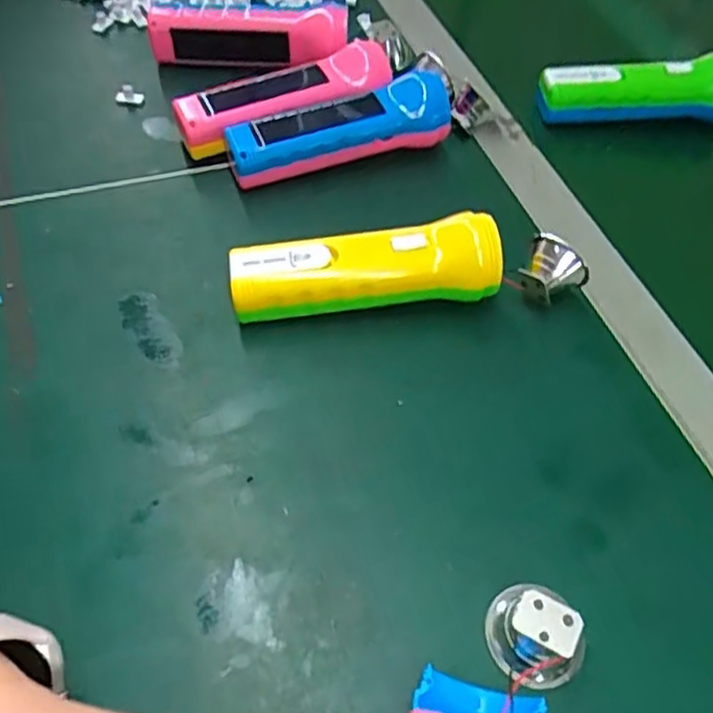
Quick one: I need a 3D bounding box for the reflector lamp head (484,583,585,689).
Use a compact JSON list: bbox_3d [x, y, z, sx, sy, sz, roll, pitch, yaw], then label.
[{"bbox_3d":[0.077,0.123,0.296,0.043,0.025,0.038,37,59,22],"label":"reflector lamp head"}]

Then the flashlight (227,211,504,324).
[{"bbox_3d":[0.006,-0.050,0.409,0.156,0.051,0.038,-5,54,-7],"label":"flashlight"}]

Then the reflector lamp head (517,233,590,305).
[{"bbox_3d":[0.121,-0.051,0.417,0.036,0.036,0.026,30,57,18],"label":"reflector lamp head"}]

